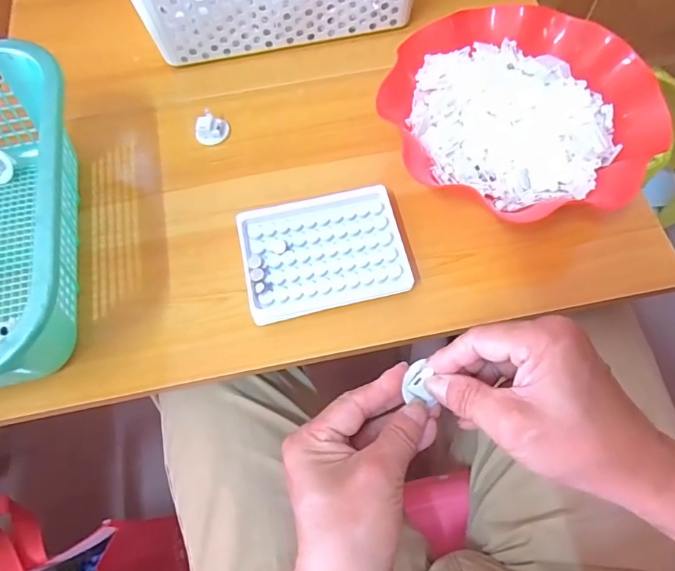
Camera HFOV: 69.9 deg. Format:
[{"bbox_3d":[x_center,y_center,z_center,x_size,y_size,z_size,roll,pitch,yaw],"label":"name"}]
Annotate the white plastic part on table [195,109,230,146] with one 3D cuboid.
[{"bbox_3d":[-0.123,-0.153,0.472,0.027,0.020,0.028,-1,66,2],"label":"white plastic part on table"}]

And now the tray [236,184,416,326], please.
[{"bbox_3d":[-0.012,-0.027,0.407,0.129,0.029,0.101,-13,66,-4],"label":"tray"}]

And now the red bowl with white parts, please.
[{"bbox_3d":[0.161,-0.147,0.434,0.219,0.068,0.203,-1,66,2],"label":"red bowl with white parts"}]

